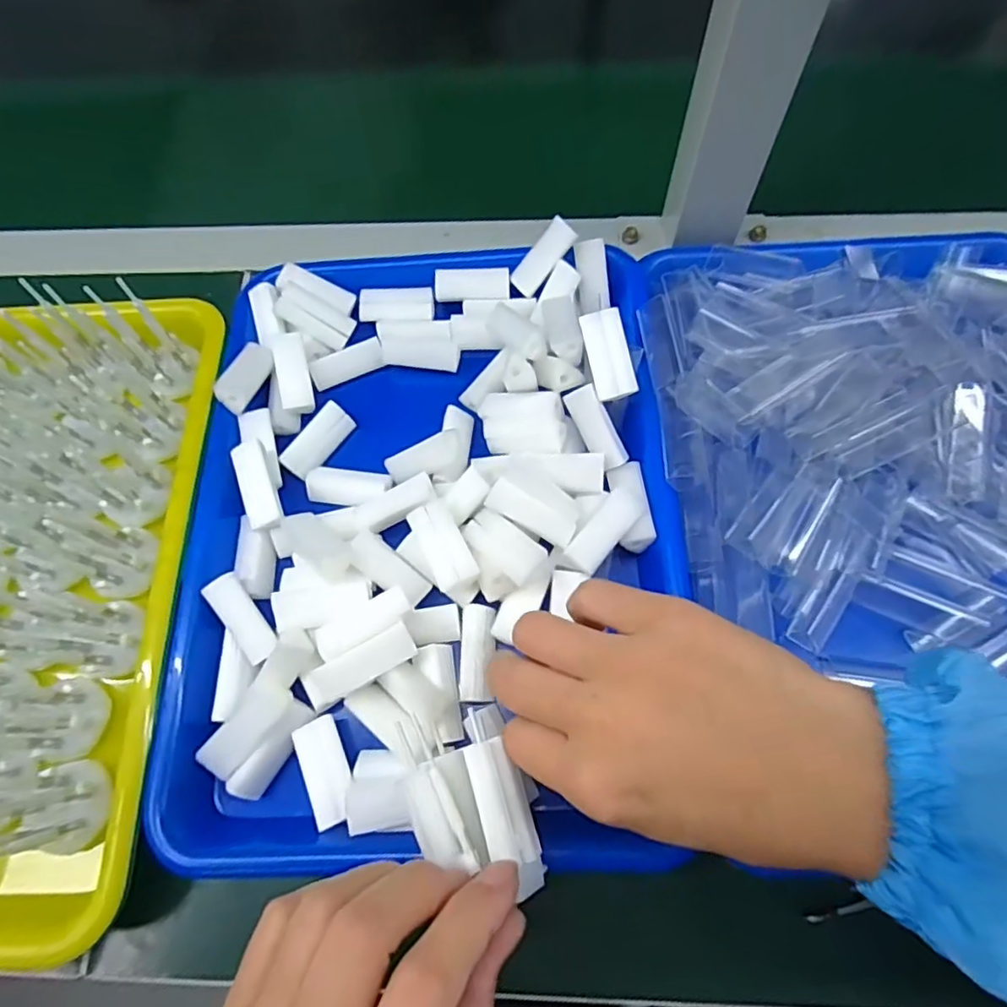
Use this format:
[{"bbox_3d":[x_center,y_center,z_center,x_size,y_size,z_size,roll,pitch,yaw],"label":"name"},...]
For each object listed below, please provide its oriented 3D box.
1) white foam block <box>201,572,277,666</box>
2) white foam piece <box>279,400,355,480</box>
[{"bbox_3d":[-0.130,0.057,0.298,0.016,0.010,0.045,-32,93,-10],"label":"white foam block"},{"bbox_3d":[-0.107,-0.037,0.344,0.017,0.013,0.045,30,72,14],"label":"white foam piece"}]

